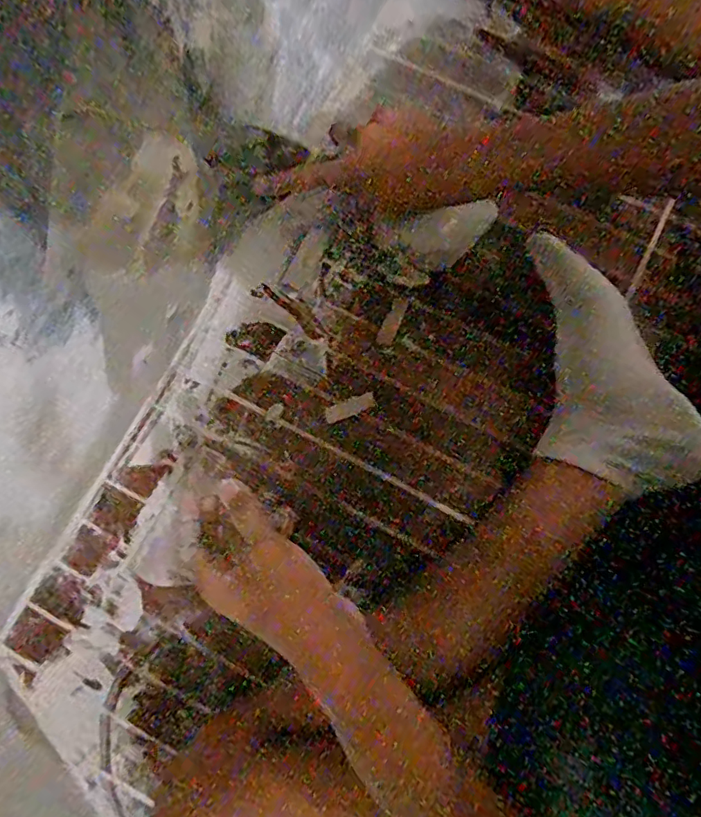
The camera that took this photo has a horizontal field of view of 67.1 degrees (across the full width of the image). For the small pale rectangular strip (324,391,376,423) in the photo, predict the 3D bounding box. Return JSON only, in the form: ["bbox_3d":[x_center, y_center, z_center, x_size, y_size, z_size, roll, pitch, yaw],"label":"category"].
[{"bbox_3d":[0.000,-0.001,0.480,0.046,0.004,0.015,-23,79,-4],"label":"small pale rectangular strip"}]

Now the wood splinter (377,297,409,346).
[{"bbox_3d":[0.040,-0.082,0.497,0.015,0.005,0.048,22,79,5],"label":"wood splinter"}]

